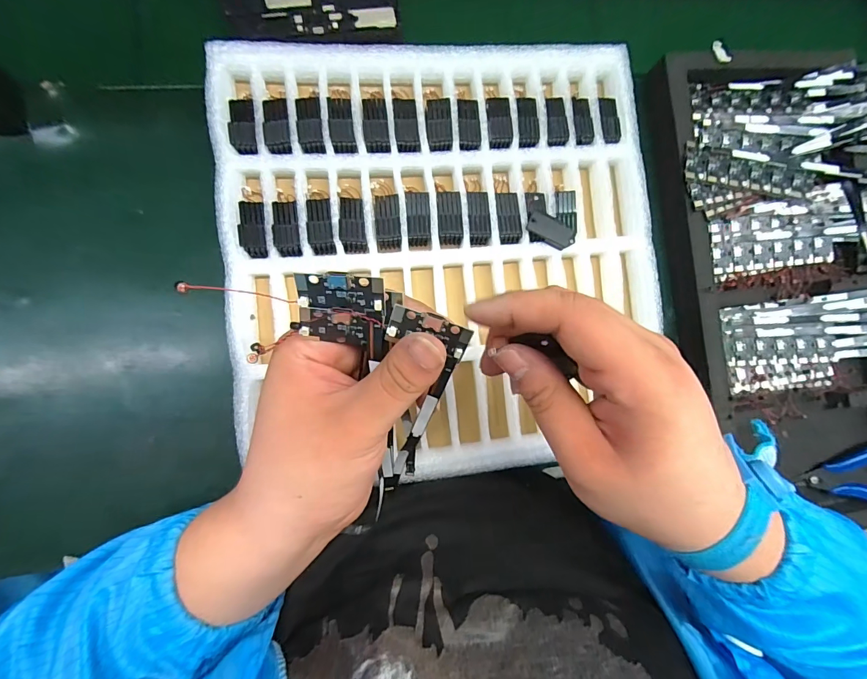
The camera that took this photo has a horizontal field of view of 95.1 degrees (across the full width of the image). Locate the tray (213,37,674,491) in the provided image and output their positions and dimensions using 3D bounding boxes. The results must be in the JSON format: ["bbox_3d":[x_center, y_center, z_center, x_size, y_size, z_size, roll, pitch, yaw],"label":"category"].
[{"bbox_3d":[0.011,-0.067,0.333,0.334,0.053,0.341,-6,88,-9],"label":"tray"}]

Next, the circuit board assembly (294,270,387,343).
[{"bbox_3d":[-0.039,-0.012,0.168,0.035,0.004,0.037,5,133,-5],"label":"circuit board assembly"}]

